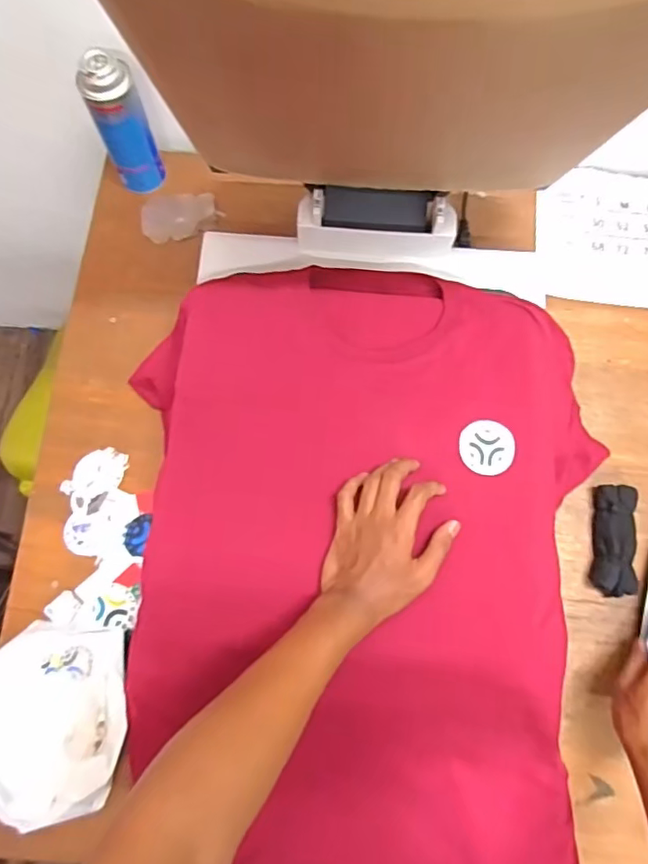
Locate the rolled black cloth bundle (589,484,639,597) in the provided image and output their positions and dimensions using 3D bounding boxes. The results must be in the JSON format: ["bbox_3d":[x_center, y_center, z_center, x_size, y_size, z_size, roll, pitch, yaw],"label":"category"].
[{"bbox_3d":[0.347,0.127,0.659,0.051,0.028,0.127,8,75,2],"label":"rolled black cloth bundle"}]

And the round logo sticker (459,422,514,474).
[{"bbox_3d":[0.175,0.016,0.599,0.057,0.004,0.059,0,75,-1],"label":"round logo sticker"}]

